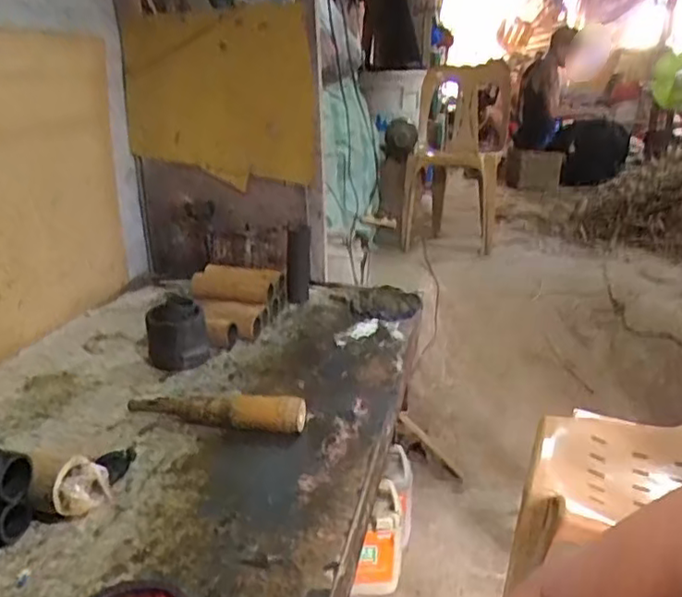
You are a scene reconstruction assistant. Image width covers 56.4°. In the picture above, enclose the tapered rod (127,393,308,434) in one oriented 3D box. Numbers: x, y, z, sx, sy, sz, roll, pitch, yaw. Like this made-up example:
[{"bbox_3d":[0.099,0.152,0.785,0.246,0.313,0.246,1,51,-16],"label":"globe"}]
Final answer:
[{"bbox_3d":[-0.191,0.170,0.984,0.283,0.047,0.045,2,19,15],"label":"tapered rod"}]

